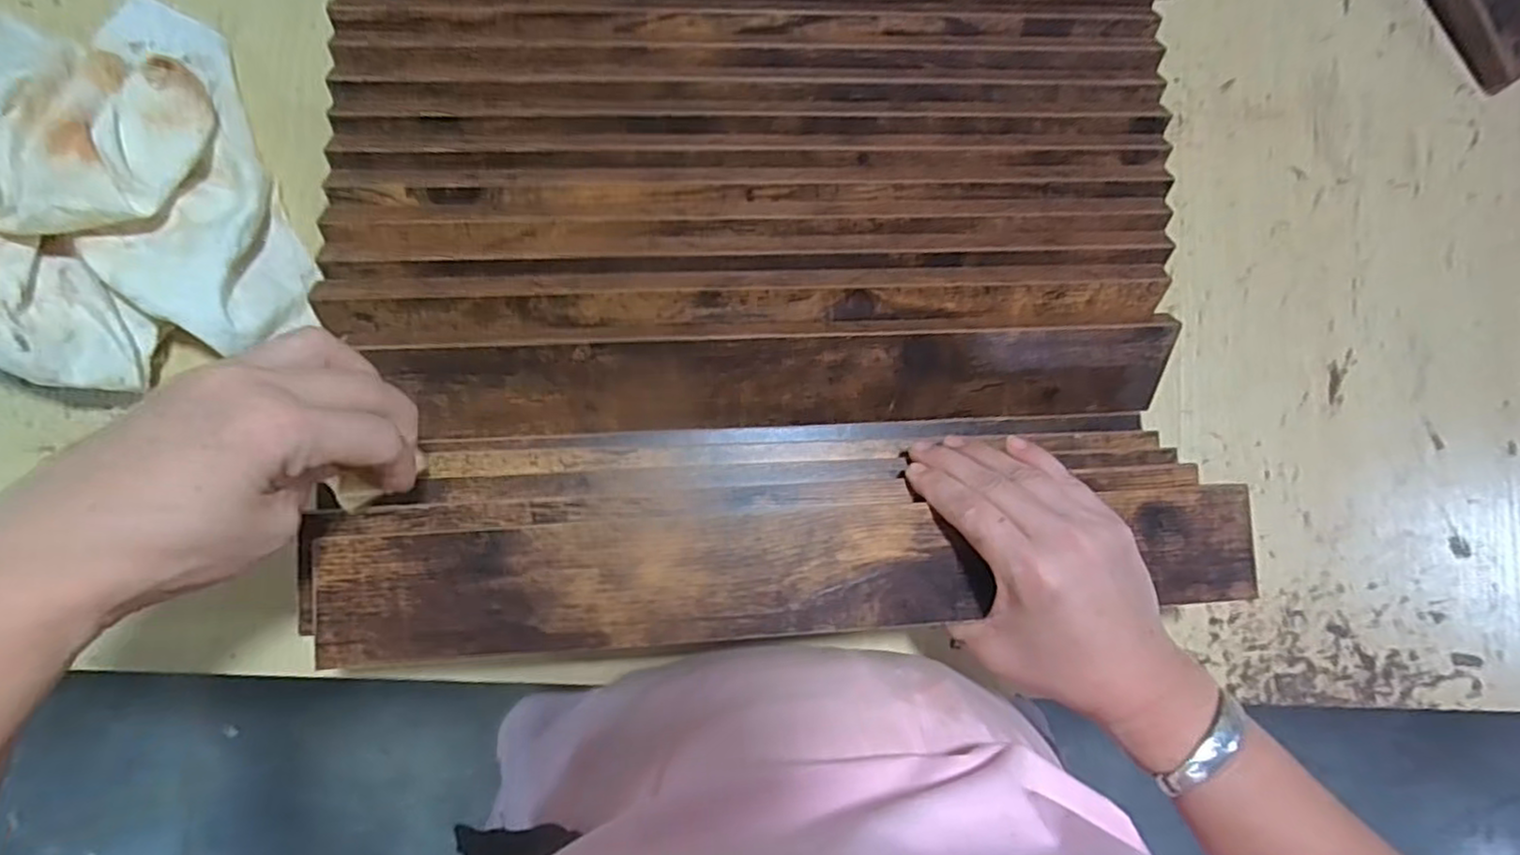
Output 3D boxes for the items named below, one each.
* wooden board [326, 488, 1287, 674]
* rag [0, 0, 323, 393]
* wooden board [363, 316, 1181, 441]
[{"bbox_3d":[0.026,0.071,0.341,0.455,0.007,0.061,-3,86,-5],"label":"wooden board"},{"bbox_3d":[-0.354,-0.134,0.362,0.146,0.073,0.227,-22,88,-7],"label":"rag"},{"bbox_3d":[0.024,-0.026,0.395,0.429,0.005,0.060,-2,124,-6],"label":"wooden board"}]

